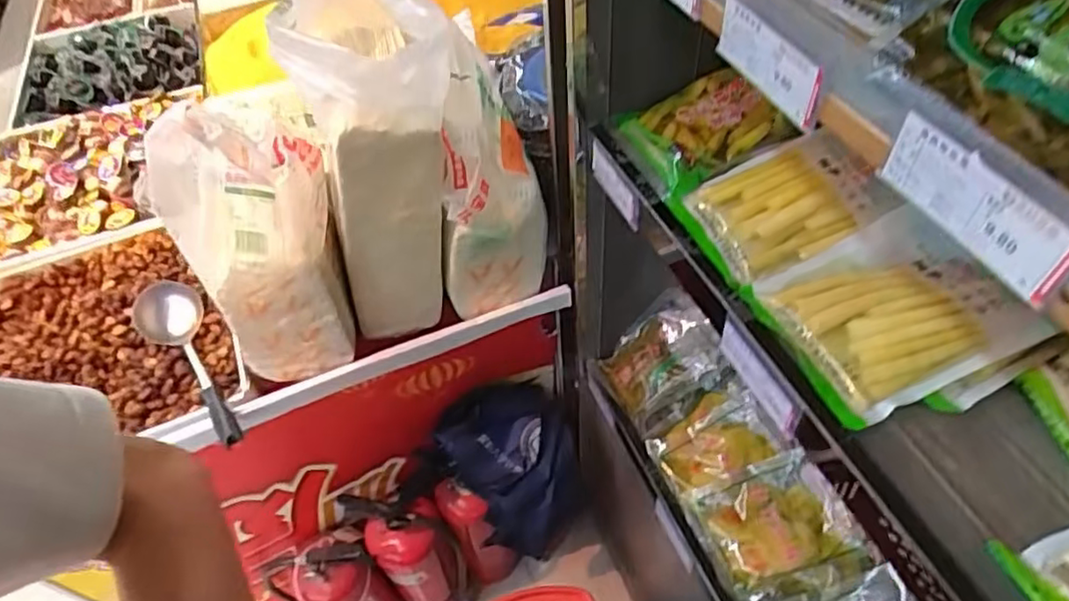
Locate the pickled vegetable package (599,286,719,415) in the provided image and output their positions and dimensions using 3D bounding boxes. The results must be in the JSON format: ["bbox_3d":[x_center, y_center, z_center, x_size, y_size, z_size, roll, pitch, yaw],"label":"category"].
[{"bbox_3d":[0.193,0.087,0.997,0.179,0.032,0.130,-39,56,11],"label":"pickled vegetable package"}]

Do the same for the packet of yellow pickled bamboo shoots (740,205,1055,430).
[{"bbox_3d":[0.278,0.007,0.509,0.164,0.039,0.138,-19,52,-12],"label":"packet of yellow pickled bamboo shoots"}]

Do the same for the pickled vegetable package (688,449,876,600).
[{"bbox_3d":[0.323,0.305,0.848,0.170,0.025,0.160,-23,60,3],"label":"pickled vegetable package"}]

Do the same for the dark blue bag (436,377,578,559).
[{"bbox_3d":[-0.025,0.289,1.097,0.206,0.199,0.222,-26,54,-16],"label":"dark blue bag"}]

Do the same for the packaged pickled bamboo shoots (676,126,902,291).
[{"bbox_3d":[0.227,-0.090,0.591,0.171,0.046,0.129,-19,52,-11],"label":"packaged pickled bamboo shoots"}]

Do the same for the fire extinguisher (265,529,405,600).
[{"bbox_3d":[-0.354,0.557,1.223,0.144,0.426,0.137,-2,51,2],"label":"fire extinguisher"}]

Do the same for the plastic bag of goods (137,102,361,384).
[{"bbox_3d":[-0.315,-0.068,0.758,0.182,0.351,0.145,-27,54,-17],"label":"plastic bag of goods"}]

